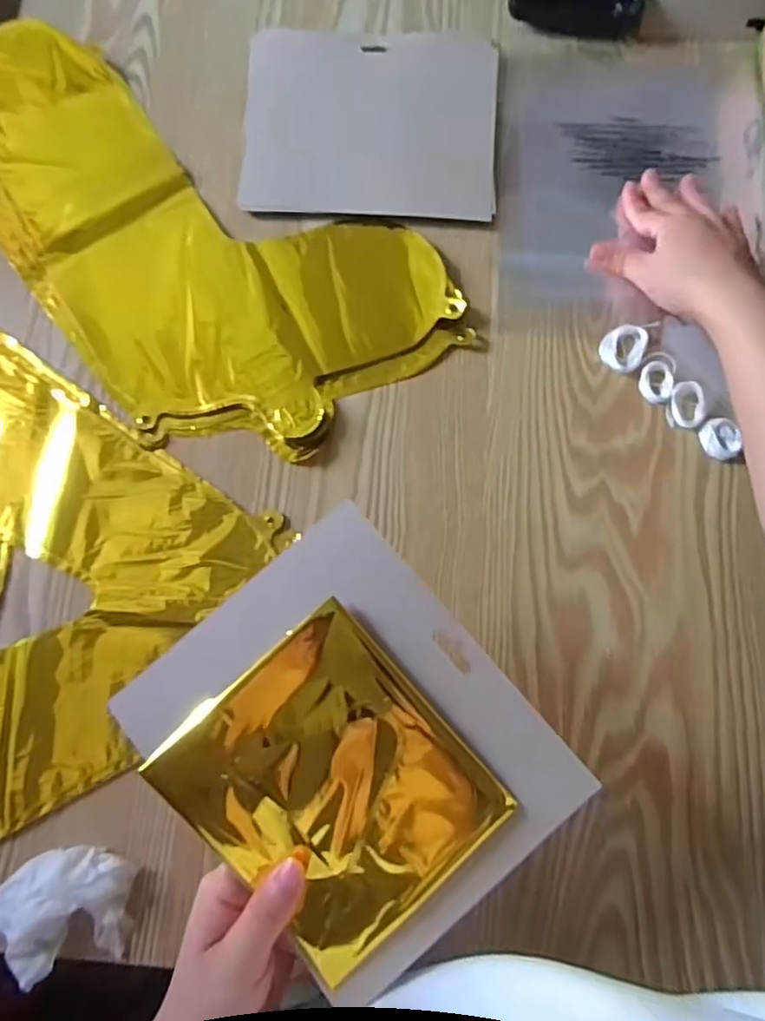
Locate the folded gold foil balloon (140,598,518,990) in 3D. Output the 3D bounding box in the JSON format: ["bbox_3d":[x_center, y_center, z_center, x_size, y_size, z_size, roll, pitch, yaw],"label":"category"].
[{"bbox_3d":[-0.025,0.138,0.316,0.124,0.014,0.138,-43,87,-5],"label":"folded gold foil balloon"}]

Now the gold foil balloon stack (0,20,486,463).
[{"bbox_3d":[-0.156,-0.224,0.476,0.236,0.013,0.417,-38,80,-9],"label":"gold foil balloon stack"}]

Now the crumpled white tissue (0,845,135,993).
[{"bbox_3d":[-0.183,0.230,0.360,0.076,0.021,0.063,-15,77,-4],"label":"crumpled white tissue"}]

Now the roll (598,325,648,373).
[{"bbox_3d":[0.173,-0.117,0.451,0.030,0.007,0.035,25,78,5],"label":"roll"}]

